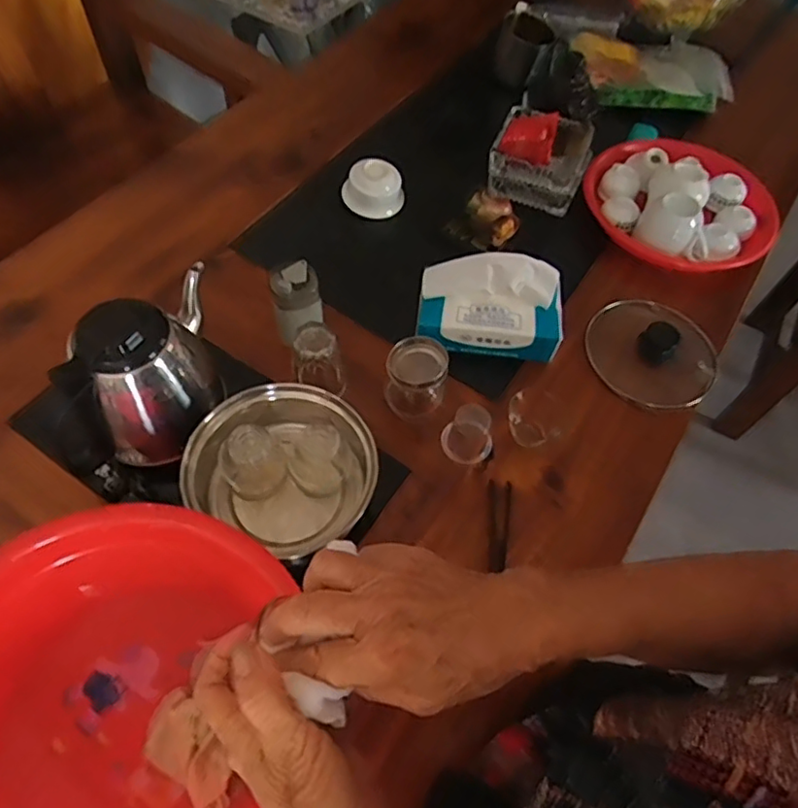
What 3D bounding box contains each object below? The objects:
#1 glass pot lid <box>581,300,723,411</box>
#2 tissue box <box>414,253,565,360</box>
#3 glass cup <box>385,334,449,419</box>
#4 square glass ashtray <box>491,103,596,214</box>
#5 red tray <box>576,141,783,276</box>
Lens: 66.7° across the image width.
[{"bbox_3d":[0.292,-0.068,0.686,0.148,0.059,0.140,2,58,-3],"label":"glass pot lid"},{"bbox_3d":[0.101,-0.104,0.666,0.155,0.092,0.078,4,58,-1],"label":"tissue box"},{"bbox_3d":[0.019,-0.027,0.637,0.060,0.074,0.059,2,58,-3],"label":"glass cup"},{"bbox_3d":[0.198,-0.343,0.839,0.123,0.073,0.120,21,59,9],"label":"square glass ashtray"},{"bbox_3d":[0.375,-0.275,0.809,0.224,0.061,0.245,-36,67,-23],"label":"red tray"}]

